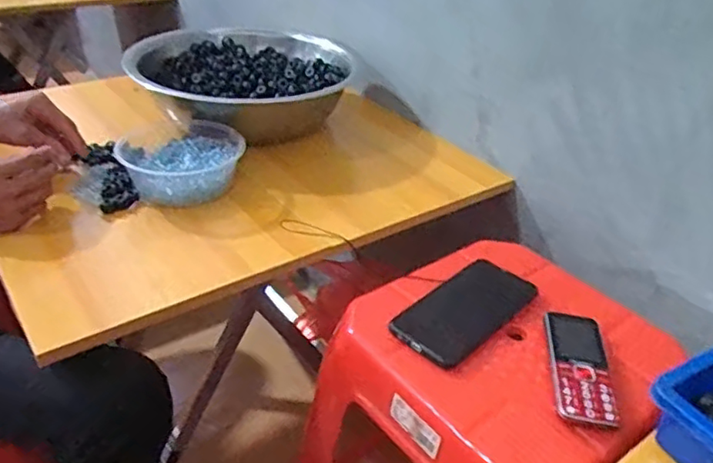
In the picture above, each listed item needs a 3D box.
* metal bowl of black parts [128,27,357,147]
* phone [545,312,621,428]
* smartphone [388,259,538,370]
[{"bbox_3d":[-0.149,-0.213,0.883,0.275,0.120,0.268,3,34,-2],"label":"metal bowl of black parts"},{"bbox_3d":[0.200,0.123,0.552,0.050,0.014,0.126,8,34,6],"label":"phone"},{"bbox_3d":[0.110,0.077,0.612,0.079,0.009,0.155,31,42,33],"label":"smartphone"}]

